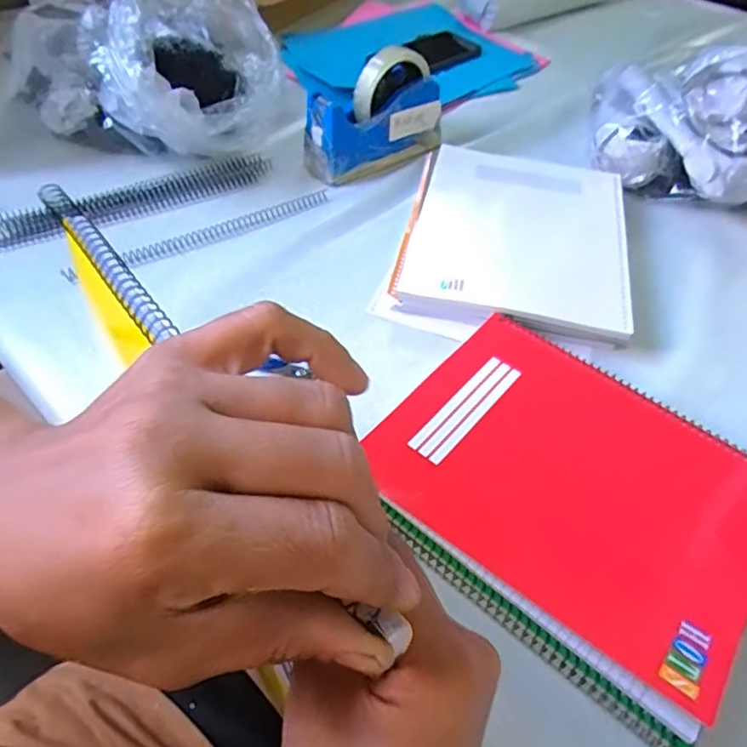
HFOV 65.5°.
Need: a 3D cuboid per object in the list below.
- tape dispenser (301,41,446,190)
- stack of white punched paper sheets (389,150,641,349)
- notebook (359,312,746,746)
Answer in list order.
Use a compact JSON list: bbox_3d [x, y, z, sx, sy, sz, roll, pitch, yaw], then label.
[{"bbox_3d":[0.006,-0.285,0.641,0.165,0.103,0.055,-24,55,-18],"label":"tape dispenser"},{"bbox_3d":[0.138,-0.137,0.572,0.209,0.030,0.243,10,51,7],"label":"stack of white punched paper sheets"},{"bbox_3d":[0.137,0.069,0.395,0.247,0.020,0.212,35,58,25],"label":"notebook"}]

